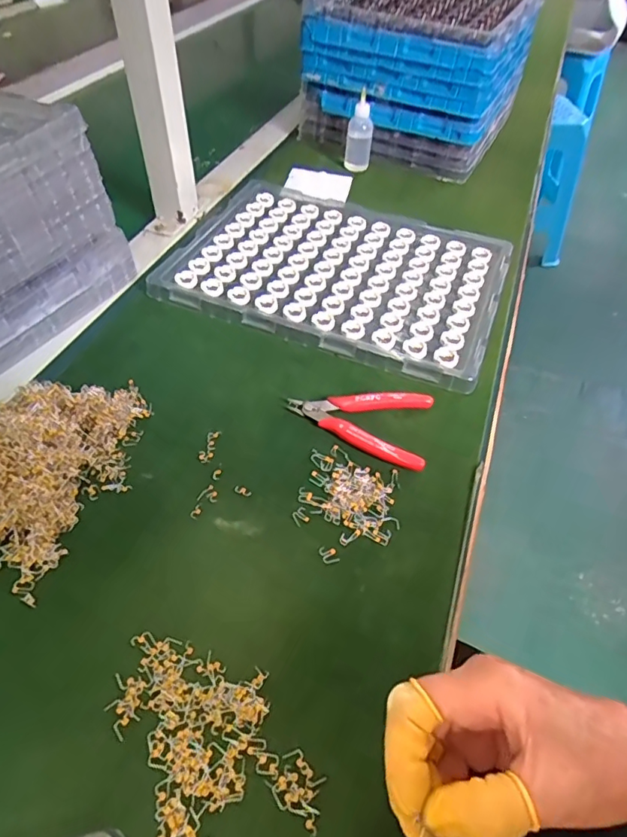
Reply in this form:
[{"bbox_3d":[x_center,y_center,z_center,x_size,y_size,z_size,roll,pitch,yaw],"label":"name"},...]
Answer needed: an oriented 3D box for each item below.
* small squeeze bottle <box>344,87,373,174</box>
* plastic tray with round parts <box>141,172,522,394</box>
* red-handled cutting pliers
[{"bbox_3d":[0.065,-0.407,0.743,0.034,0.093,0.032,0,48,-2],"label":"small squeeze bottle"},{"bbox_3d":[0.029,-0.173,0.589,0.351,0.015,0.258,18,51,13],"label":"plastic tray with round parts"},{"bbox_3d":[0.043,-0.005,0.457,0.123,0.014,0.076,19,51,14],"label":"red-handled cutting pliers"}]

